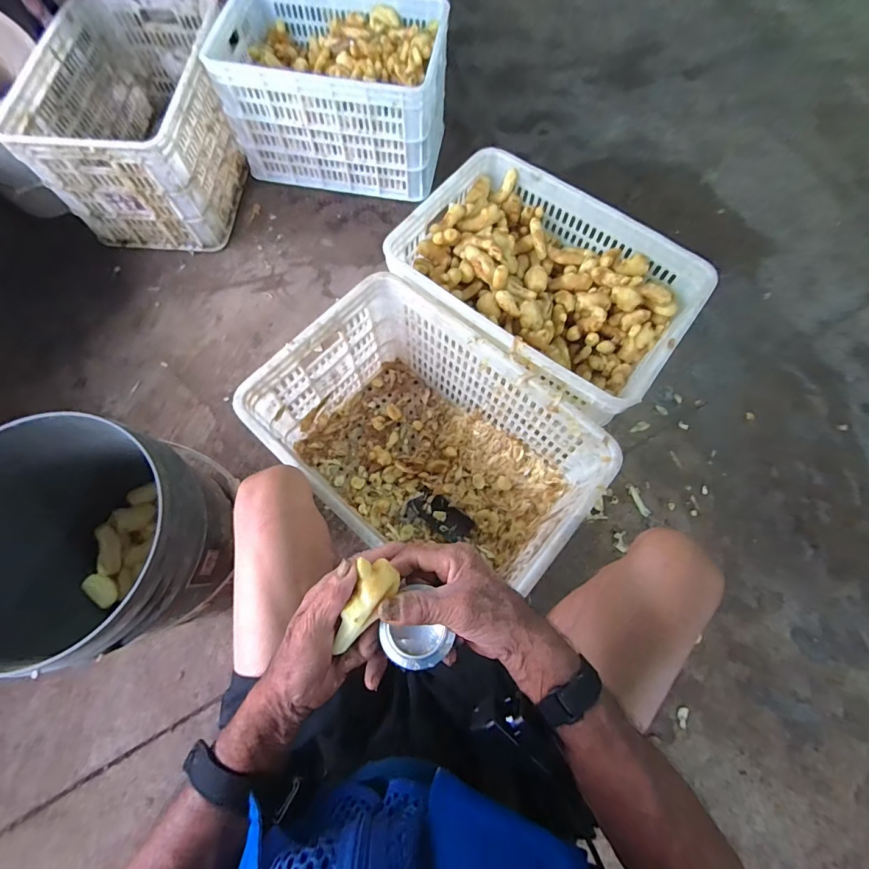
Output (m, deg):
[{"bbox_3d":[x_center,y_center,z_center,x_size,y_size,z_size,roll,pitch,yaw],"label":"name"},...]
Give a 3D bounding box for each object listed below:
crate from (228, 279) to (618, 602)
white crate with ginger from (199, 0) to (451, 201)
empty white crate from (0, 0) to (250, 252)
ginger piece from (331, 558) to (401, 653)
[{"bbox_3d":[-0.010,0.025,0.758,0.528,0.298,0.366,33,73,10],"label":"crate"},{"bbox_3d":[-0.249,-0.920,1.093,0.538,0.276,0.389,8,70,1],"label":"white crate with ginger"},{"bbox_3d":[-0.722,-0.799,1.041,0.373,0.279,0.547,2,70,-1],"label":"empty white crate"},{"bbox_3d":[-0.057,0.139,0.331,0.034,0.016,0.070,25,81,7],"label":"ginger piece"}]

